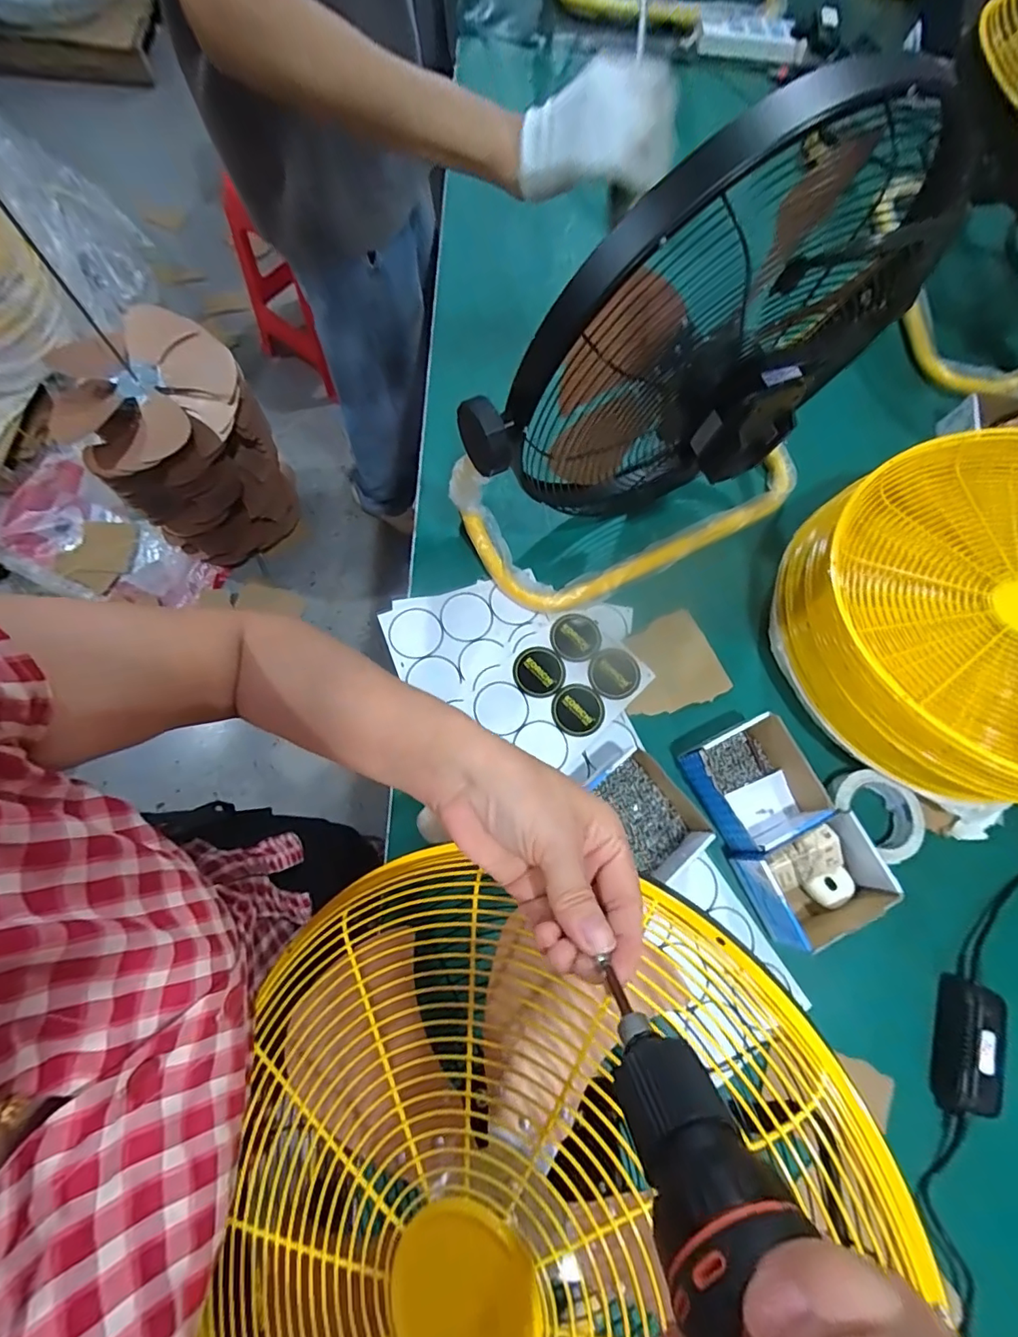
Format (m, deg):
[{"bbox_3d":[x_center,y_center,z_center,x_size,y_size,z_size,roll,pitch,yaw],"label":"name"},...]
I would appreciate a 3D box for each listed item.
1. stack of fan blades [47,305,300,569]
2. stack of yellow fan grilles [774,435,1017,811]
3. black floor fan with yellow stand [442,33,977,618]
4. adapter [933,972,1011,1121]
[{"bbox_3d":[-0.773,-0.525,1.292,0.377,0.460,0.364,-39,81,-13],"label":"stack of fan blades"},{"bbox_3d":[0.574,-0.064,0.601,0.412,0.176,0.426,-21,77,-9],"label":"stack of yellow fan grilles"},{"bbox_3d":[0.184,-0.286,0.544,0.461,0.455,0.221,-31,79,-11],"label":"black floor fan with yellow stand"},{"bbox_3d":[0.512,0.422,0.582,0.057,0.034,0.134,21,74,2],"label":"adapter"}]

